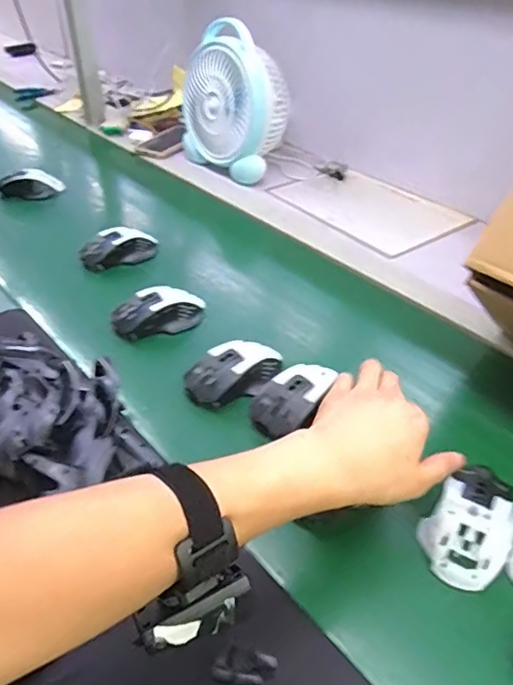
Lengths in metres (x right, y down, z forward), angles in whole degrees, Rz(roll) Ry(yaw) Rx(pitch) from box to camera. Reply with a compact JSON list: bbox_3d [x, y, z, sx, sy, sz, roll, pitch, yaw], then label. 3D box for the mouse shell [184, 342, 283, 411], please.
[{"bbox_3d":[-0.021,0.032,0.578,0.103,0.035,0.068,-27,46,-30],"label":"mouse shell"}]

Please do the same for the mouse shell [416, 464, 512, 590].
[{"bbox_3d":[0.177,0.144,0.438,0.067,0.033,0.110,27,46,29],"label":"mouse shell"}]

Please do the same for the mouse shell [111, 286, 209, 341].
[{"bbox_3d":[-0.123,-0.040,0.670,0.118,0.041,0.061,-13,40,-16],"label":"mouse shell"}]

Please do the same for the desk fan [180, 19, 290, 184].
[{"bbox_3d":[-0.041,-0.449,1.002,0.224,0.263,0.129,37,43,25],"label":"desk fan"}]

